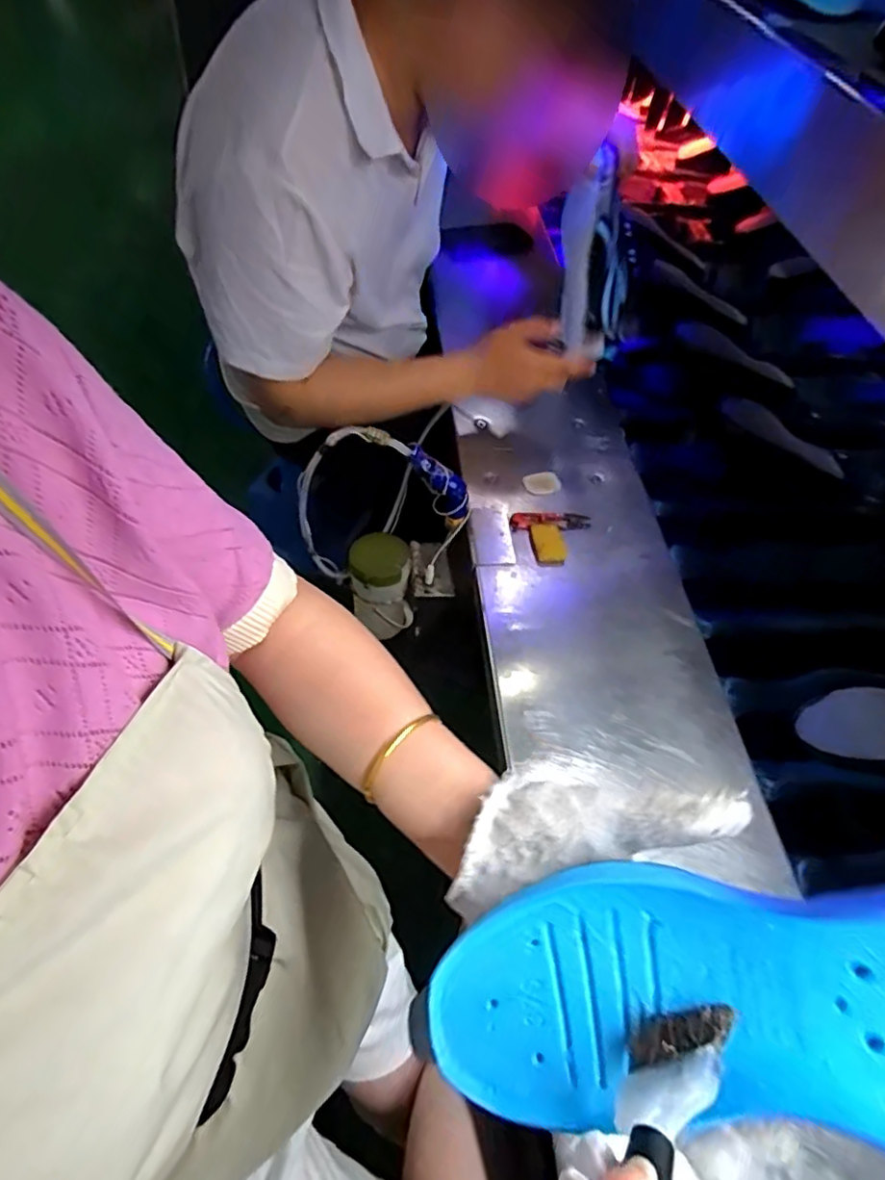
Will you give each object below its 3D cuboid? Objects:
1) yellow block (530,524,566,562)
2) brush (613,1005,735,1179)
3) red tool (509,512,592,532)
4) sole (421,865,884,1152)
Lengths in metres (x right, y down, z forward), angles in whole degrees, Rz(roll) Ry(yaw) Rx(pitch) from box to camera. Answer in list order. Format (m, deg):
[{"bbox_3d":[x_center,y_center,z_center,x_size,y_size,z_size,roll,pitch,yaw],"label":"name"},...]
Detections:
[{"bbox_3d":[0.125,-0.054,0.729,0.036,0.007,0.053,-3,59,-7],"label":"yellow block"},{"bbox_3d":[0.066,0.203,0.200,0.023,0.032,0.146,33,33,15],"label":"brush"},{"bbox_3d":[0.130,-0.083,0.749,0.099,0.008,0.028,-1,59,-6],"label":"red tool"},{"bbox_3d":[0.116,0.161,0.242,0.250,0.036,0.089,-11,56,21],"label":"sole"}]

